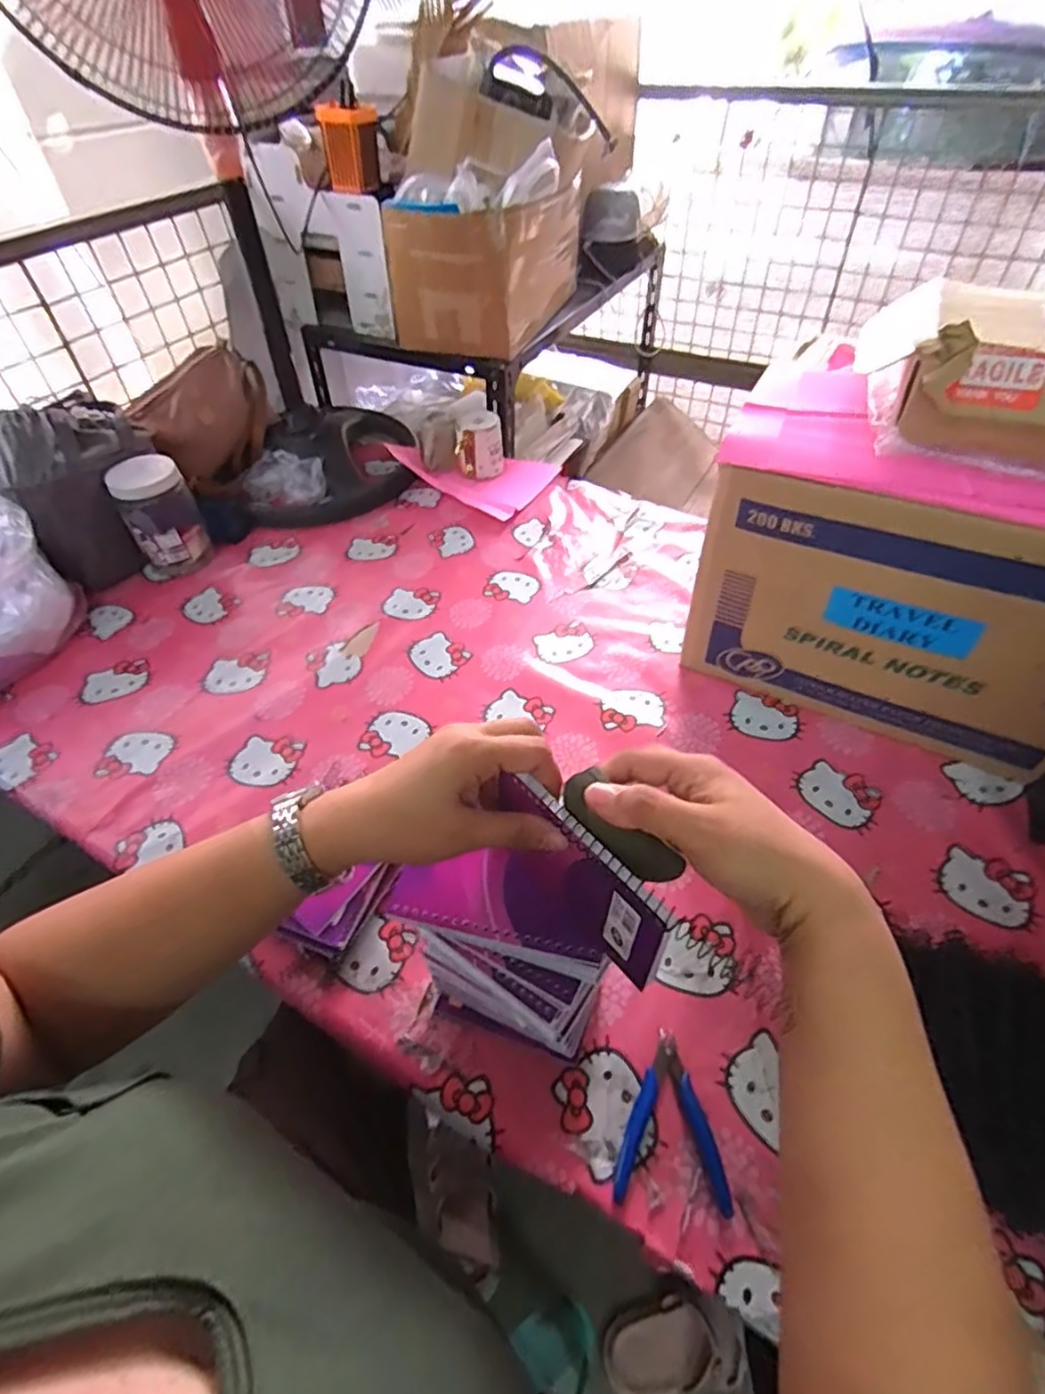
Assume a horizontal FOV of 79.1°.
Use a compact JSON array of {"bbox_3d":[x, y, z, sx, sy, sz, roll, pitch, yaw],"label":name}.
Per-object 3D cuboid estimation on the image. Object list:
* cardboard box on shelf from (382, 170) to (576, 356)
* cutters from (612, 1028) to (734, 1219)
[{"bbox_3d":[-0.068,-0.814,1.194,0.244,0.218,0.359,16,51,16],"label":"cardboard box on shelf"},{"bbox_3d":[0.119,0.332,0.505,0.086,0.011,0.117,4,49,7],"label":"cutters"}]

